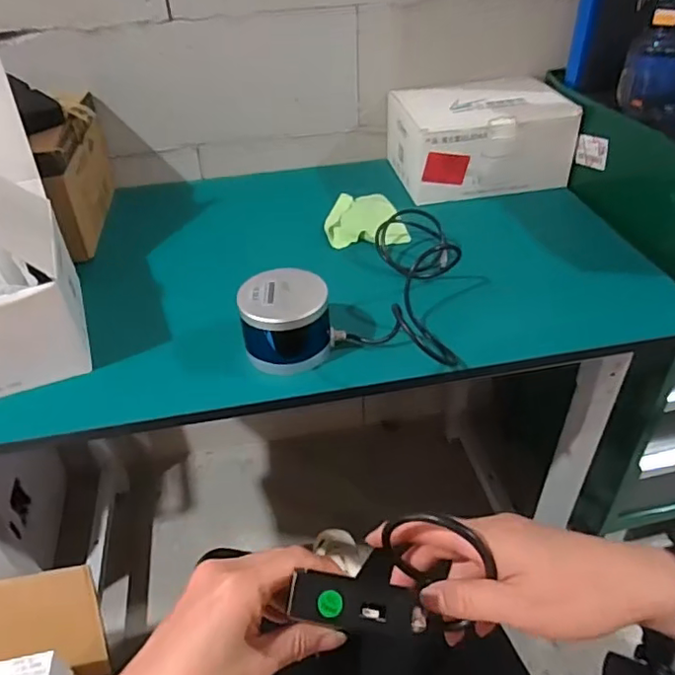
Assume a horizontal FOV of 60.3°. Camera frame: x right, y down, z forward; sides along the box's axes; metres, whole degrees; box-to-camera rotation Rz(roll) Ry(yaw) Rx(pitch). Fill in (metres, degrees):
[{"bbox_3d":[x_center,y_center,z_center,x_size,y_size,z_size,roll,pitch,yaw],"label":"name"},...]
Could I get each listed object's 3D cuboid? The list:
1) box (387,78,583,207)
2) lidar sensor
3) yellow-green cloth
[{"bbox_3d":[0.239,-0.344,0.996,0.266,0.129,0.203,-8,39,-5],"label":"box"},{"bbox_3d":[-0.059,-0.021,0.665,0.102,0.083,0.089,-8,39,-6],"label":"lidar sensor"},{"bbox_3d":[0.045,-0.184,0.895,0.122,0.023,0.158,-1,39,4],"label":"yellow-green cloth"}]

